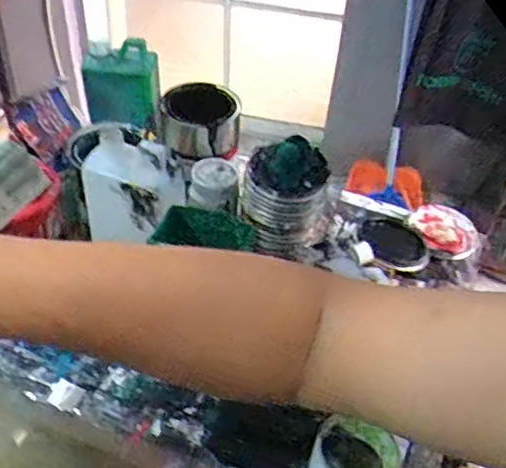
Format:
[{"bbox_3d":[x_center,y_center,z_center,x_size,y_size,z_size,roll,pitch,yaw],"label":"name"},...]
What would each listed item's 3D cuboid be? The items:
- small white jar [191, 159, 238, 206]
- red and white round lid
[{"bbox_3d":[-0.052,-0.069,0.801,0.060,0.051,0.063,4,43,-2],"label":"small white jar"},{"bbox_3d":[0.285,-0.004,0.899,0.093,0.020,0.102,3,43,-3],"label":"red and white round lid"}]

